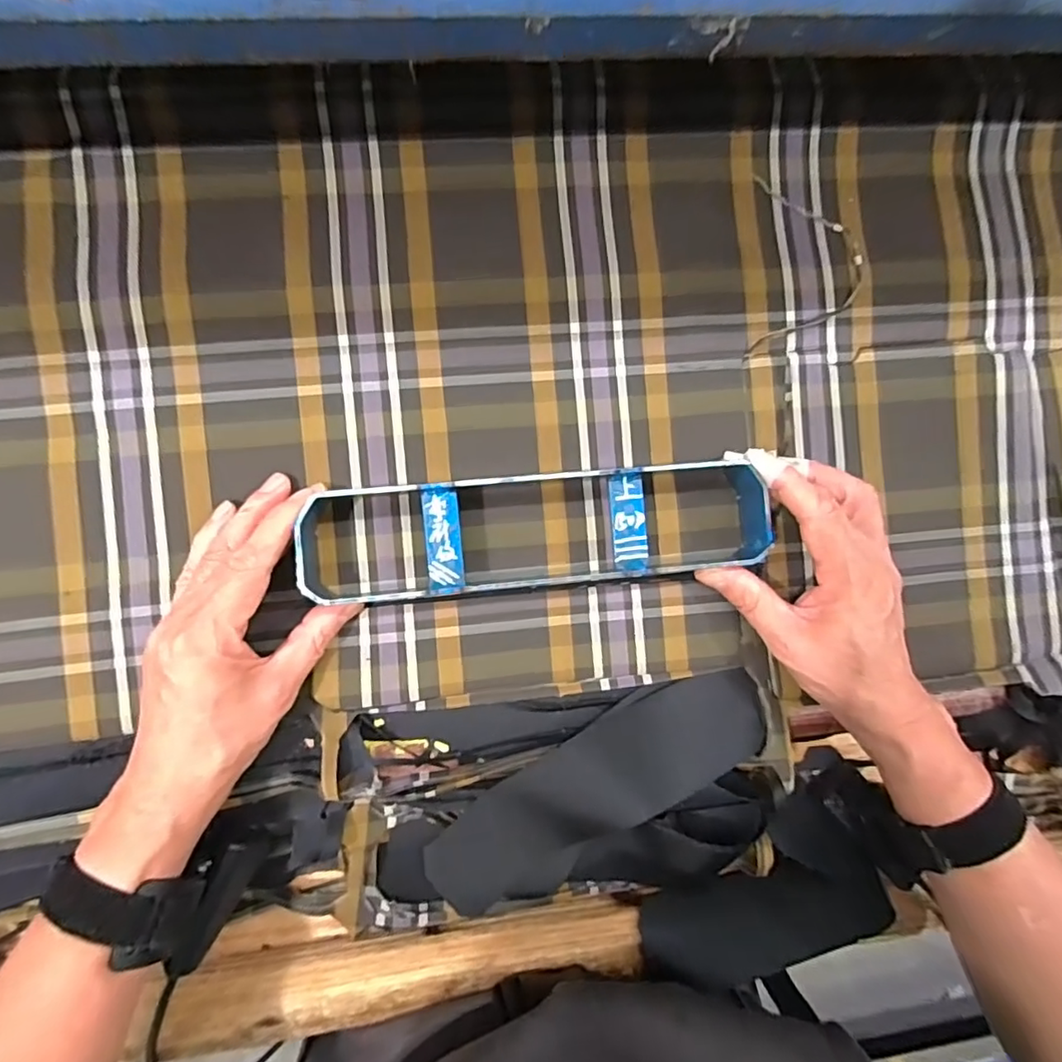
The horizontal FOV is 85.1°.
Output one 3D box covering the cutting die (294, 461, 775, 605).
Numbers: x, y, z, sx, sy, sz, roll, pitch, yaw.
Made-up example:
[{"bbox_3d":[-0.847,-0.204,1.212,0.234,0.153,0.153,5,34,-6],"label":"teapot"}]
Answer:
[{"bbox_3d":[0.004,0.000,0.326,0.257,0.034,0.060,-5,90,-7],"label":"cutting die"}]

